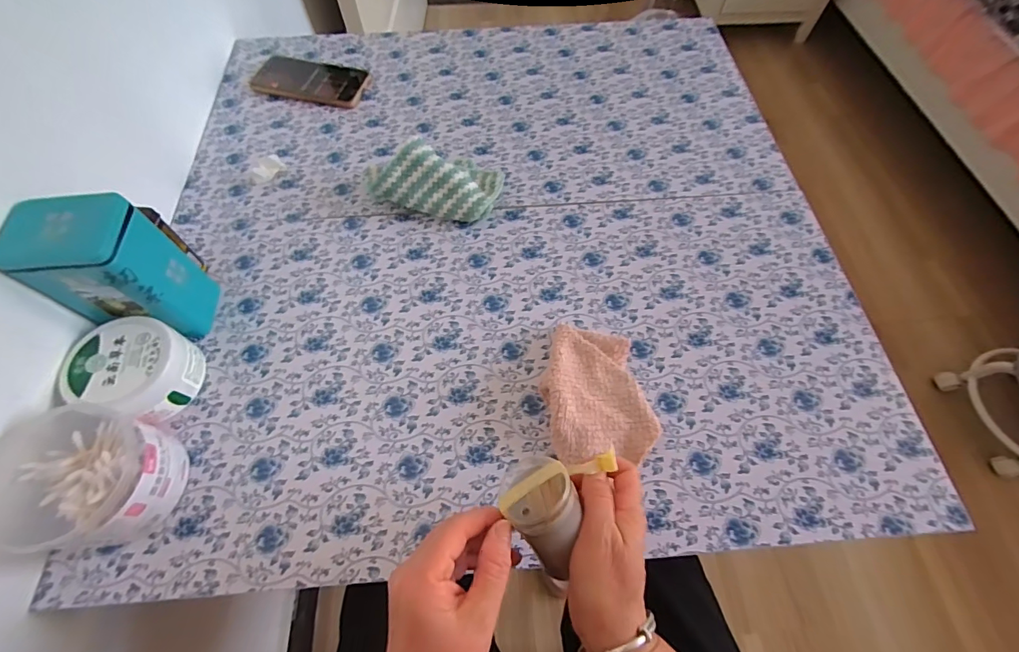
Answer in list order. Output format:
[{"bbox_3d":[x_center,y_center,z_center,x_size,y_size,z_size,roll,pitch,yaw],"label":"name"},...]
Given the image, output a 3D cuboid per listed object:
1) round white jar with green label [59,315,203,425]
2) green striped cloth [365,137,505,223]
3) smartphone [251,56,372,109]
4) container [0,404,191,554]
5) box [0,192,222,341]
[{"bbox_3d":[-0.347,0.043,0.404,0.084,0.058,0.083,0,63,0],"label":"round white jar with green label"},{"bbox_3d":[-0.089,-0.187,0.520,0.158,0.065,0.105,11,63,5],"label":"green striped cloth"},{"bbox_3d":[-0.294,-0.363,0.635,0.167,0.016,0.076,16,63,7],"label":"smartphone"},{"bbox_3d":[-0.338,0.125,0.351,0.099,0.072,0.104,0,63,0],"label":"container"},{"bbox_3d":[-0.358,-0.048,0.401,0.089,0.150,0.078,-5,63,-3],"label":"box"}]

